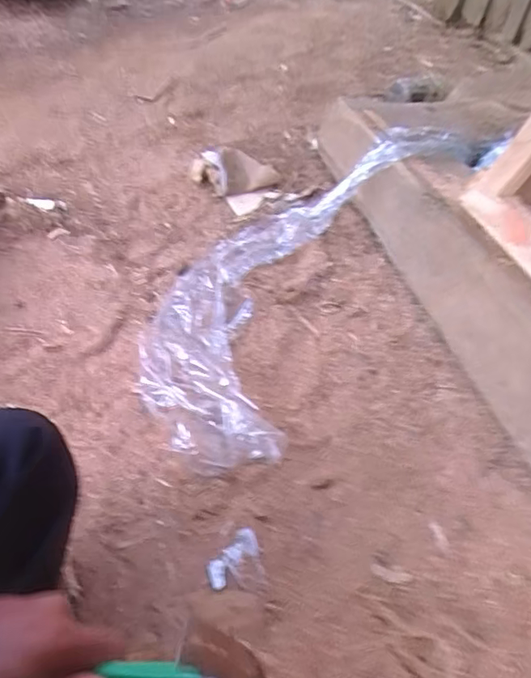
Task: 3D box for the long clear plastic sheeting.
[{"bbox_3d":[0.055,-0.143,0.837,0.307,0.106,0.765,21,61,28],"label":"long clear plastic sheeting"}]

